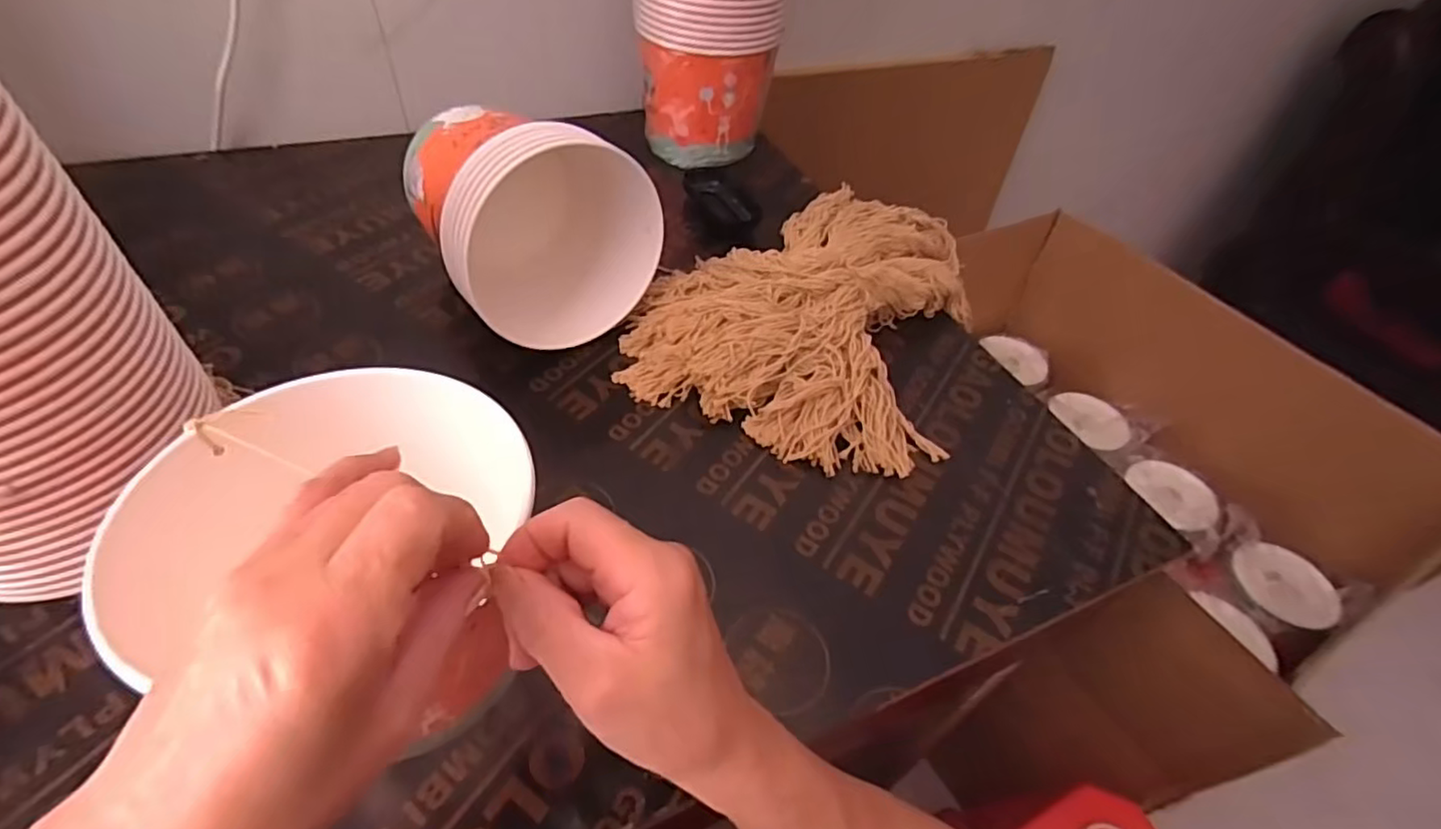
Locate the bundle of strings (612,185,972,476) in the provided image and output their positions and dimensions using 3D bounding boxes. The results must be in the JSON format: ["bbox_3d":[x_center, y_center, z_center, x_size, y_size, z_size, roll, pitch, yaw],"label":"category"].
[{"bbox_3d":[0.082,-0.109,0.574,0.274,0.057,0.330,20,50,12],"label":"bundle of strings"}]

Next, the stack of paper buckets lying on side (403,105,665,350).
[{"bbox_3d":[-0.154,-0.172,0.537,0.165,0.161,0.169,-21,54,-22],"label":"stack of paper buckets lying on side"}]

